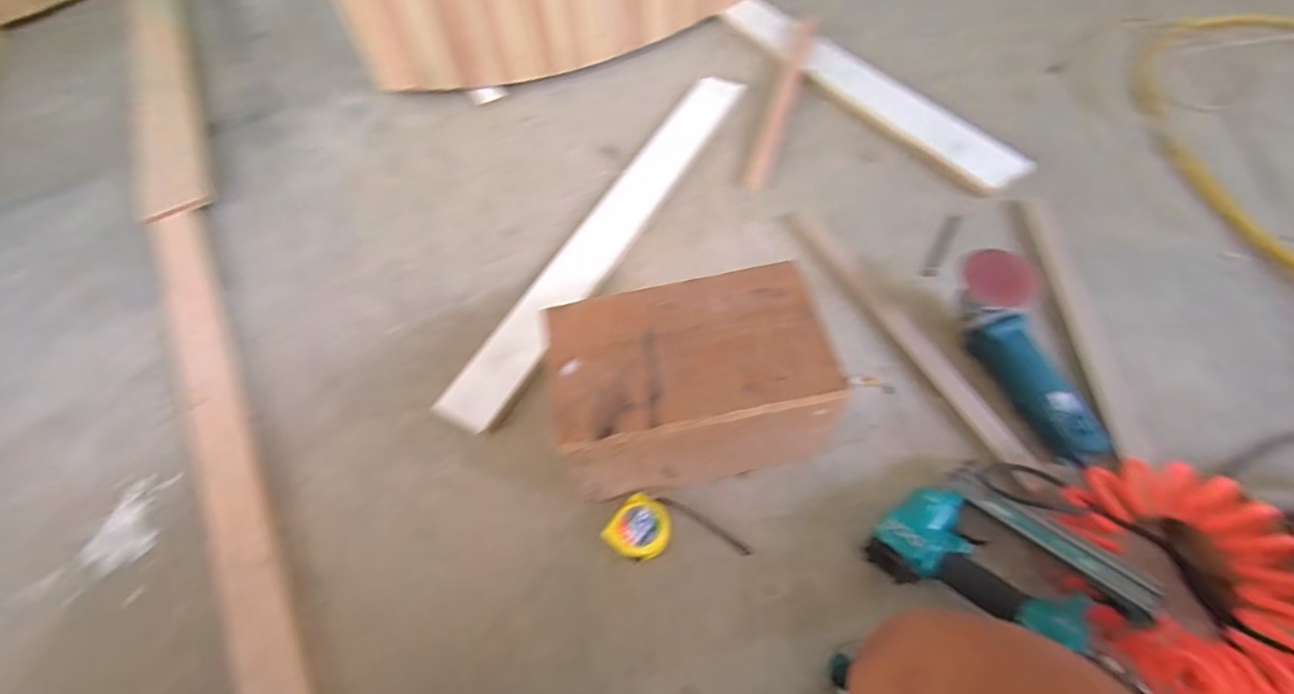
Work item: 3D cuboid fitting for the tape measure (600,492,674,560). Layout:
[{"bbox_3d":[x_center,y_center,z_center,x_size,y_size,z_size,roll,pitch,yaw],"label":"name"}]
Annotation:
[{"bbox_3d":[-0.006,0.217,0.666,0.069,0.034,0.070,-4,59,7],"label":"tape measure"}]

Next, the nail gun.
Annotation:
[{"bbox_3d":[0.369,0.232,0.572,0.181,0.062,0.221,-32,60,-11],"label":"nail gun"}]

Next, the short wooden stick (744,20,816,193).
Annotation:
[{"bbox_3d":[0.273,-0.512,1.122,0.040,0.025,0.561,12,62,16],"label":"short wooden stick"}]

